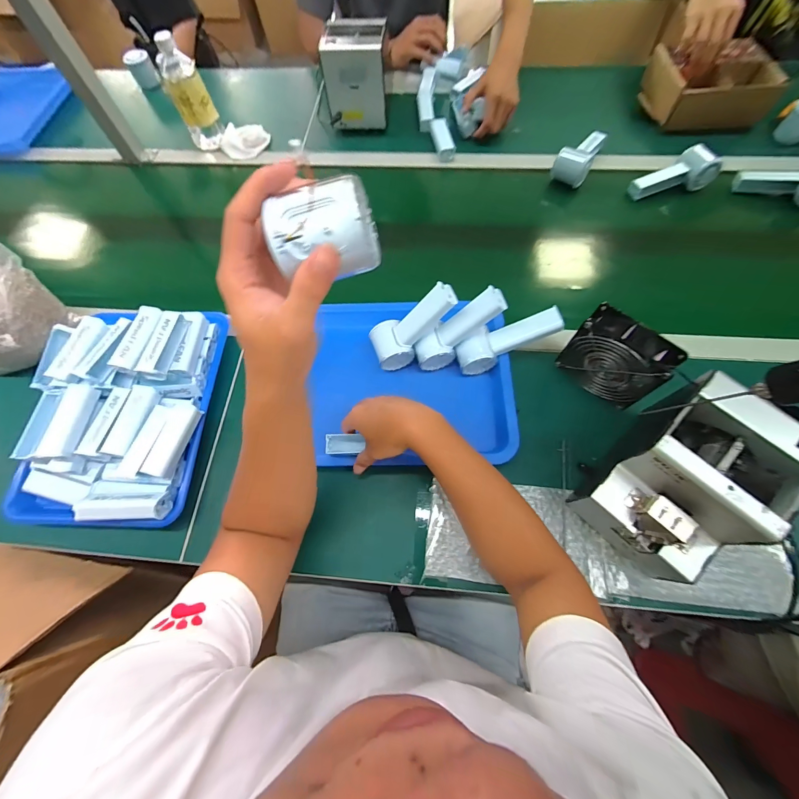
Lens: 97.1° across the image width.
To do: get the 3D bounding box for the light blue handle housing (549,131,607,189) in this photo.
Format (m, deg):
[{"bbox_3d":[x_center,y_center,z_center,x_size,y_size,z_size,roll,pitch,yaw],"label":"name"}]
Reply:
[{"bbox_3d":[0.370,-0.507,0.725,0.069,0.052,0.144,26,70,13],"label":"light blue handle housing"}]

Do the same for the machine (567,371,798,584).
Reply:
[{"bbox_3d":[0.320,0.089,0.400,0.177,0.147,0.130,-39,70,-14],"label":"machine"}]

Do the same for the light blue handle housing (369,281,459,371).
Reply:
[{"bbox_3d":[0.022,-0.109,0.511,0.147,0.044,0.058,-39,61,35],"label":"light blue handle housing"}]

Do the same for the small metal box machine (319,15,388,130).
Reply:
[{"bbox_3d":[-0.089,-0.698,0.773,0.122,0.155,0.129,3,66,4],"label":"small metal box machine"}]

